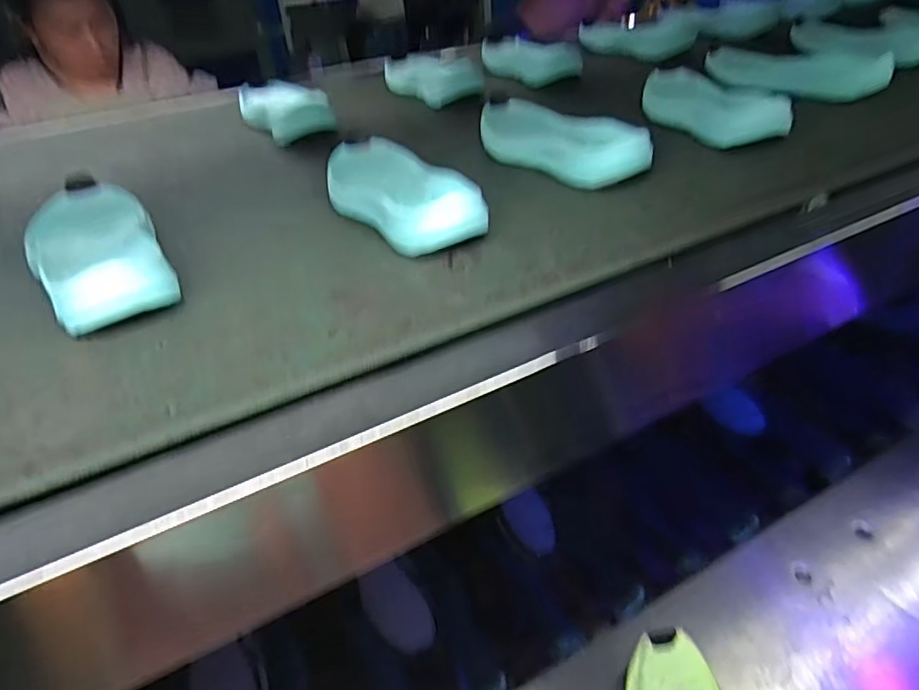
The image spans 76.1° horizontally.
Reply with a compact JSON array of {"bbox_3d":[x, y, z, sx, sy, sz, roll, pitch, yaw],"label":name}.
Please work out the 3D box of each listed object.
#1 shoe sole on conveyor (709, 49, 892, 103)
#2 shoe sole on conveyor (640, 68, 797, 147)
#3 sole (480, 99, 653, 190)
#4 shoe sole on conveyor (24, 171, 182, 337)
[{"bbox_3d":[0.404,-0.339,0.720,0.074,0.037,0.220,-30,44,-29],"label":"shoe sole on conveyor"},{"bbox_3d":[0.262,-0.264,0.637,0.081,0.042,0.210,-10,38,-7],"label":"shoe sole on conveyor"},{"bbox_3d":[0.086,-0.200,0.573,0.076,0.042,0.203,-22,41,-21],"label":"sole"},{"bbox_3d":[-0.271,-0.074,0.437,0.083,0.045,0.214,-23,41,-23],"label":"shoe sole on conveyor"}]

